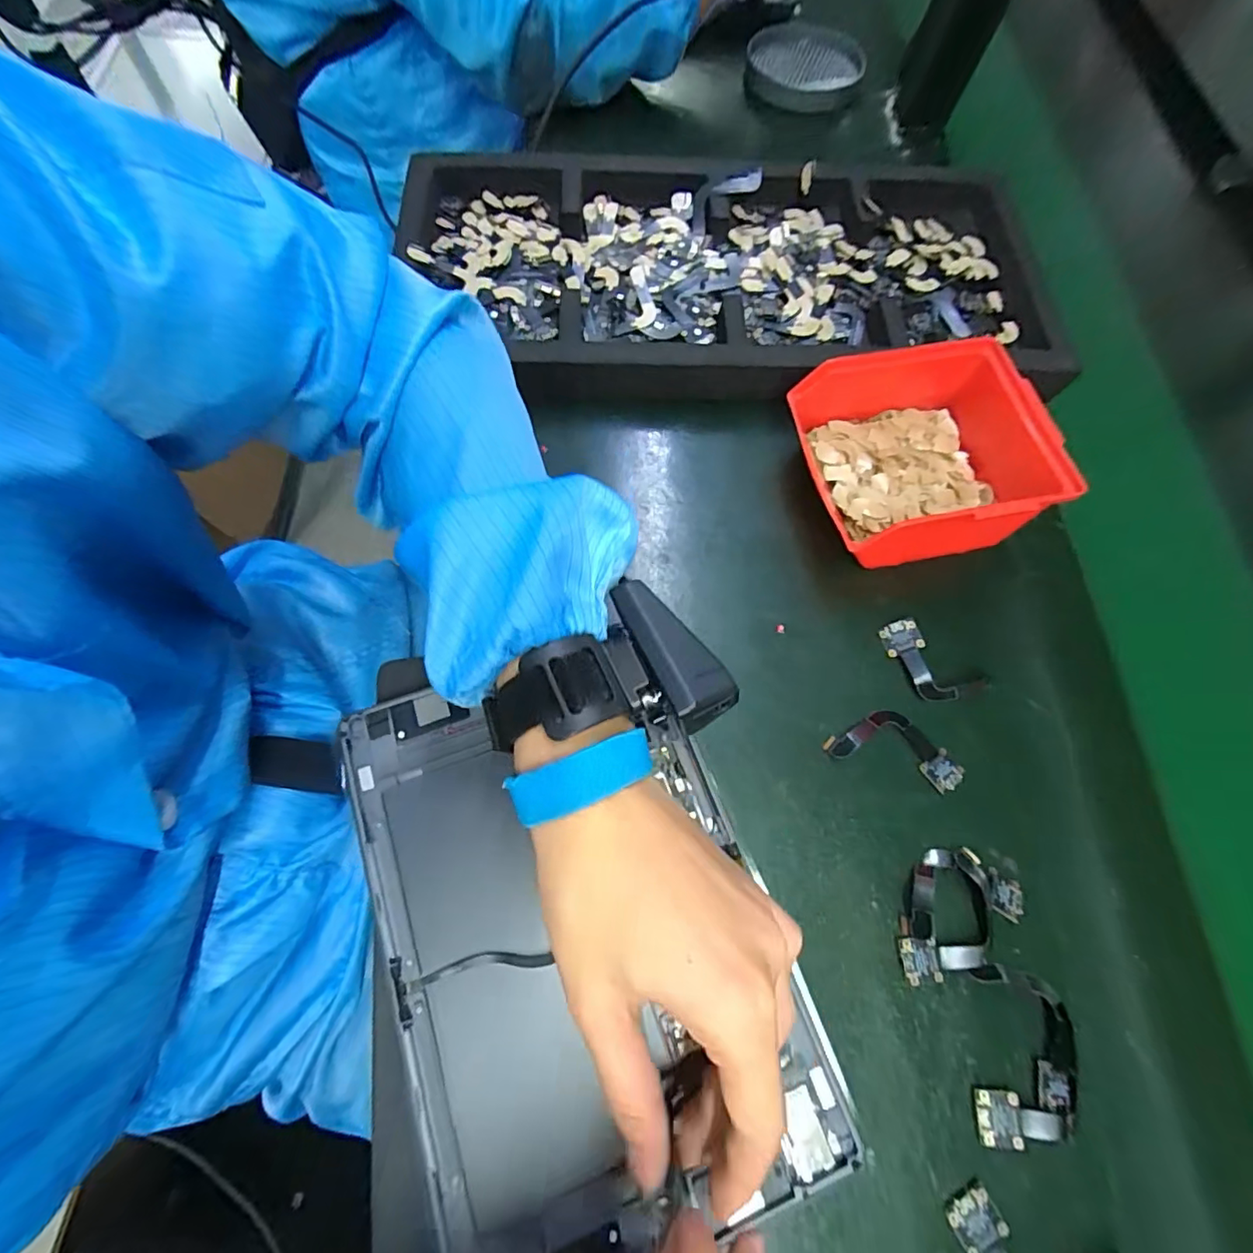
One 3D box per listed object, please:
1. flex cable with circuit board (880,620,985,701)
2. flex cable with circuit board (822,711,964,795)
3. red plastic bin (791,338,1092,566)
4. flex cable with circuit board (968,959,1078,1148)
[{"bbox_3d":[0.179,0.024,0.325,0.029,0.014,0.061,-41,77,-14],"label":"flex cable with circuit board"},{"bbox_3d":[0.155,0.068,0.310,0.076,0.004,0.035,18,71,4],"label":"flex cable with circuit board"},{"bbox_3d":[0.186,-0.103,0.343,0.140,0.069,0.122,-11,70,-6],"label":"red plastic bin"},{"bbox_3d":[0.191,0.205,0.255,0.048,0.008,0.073,9,71,1],"label":"flex cable with circuit board"}]

